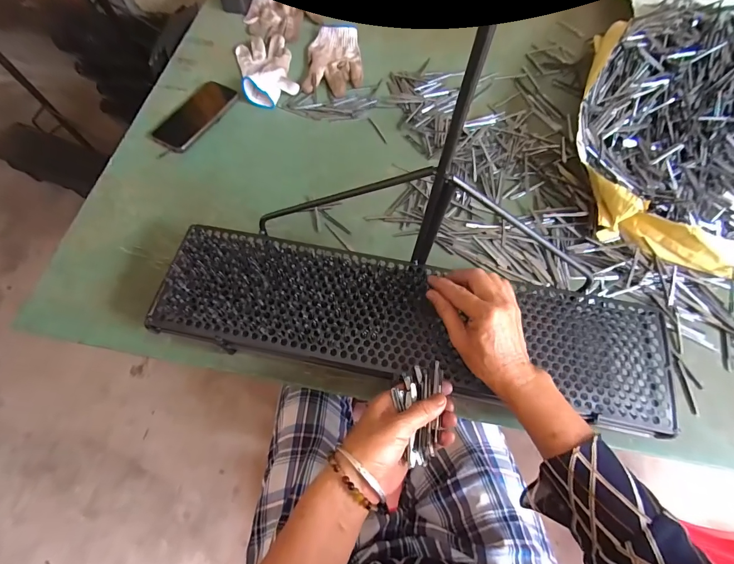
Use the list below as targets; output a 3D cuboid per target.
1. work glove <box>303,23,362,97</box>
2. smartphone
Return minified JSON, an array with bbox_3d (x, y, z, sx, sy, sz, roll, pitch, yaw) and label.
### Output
[{"bbox_3d":[-0.061,-0.437,0.687,0.109,0.018,0.177,4,68,2],"label":"work glove"},{"bbox_3d":[-0.308,-0.302,0.631,0.077,0.012,0.170,25,70,10],"label":"smartphone"}]

